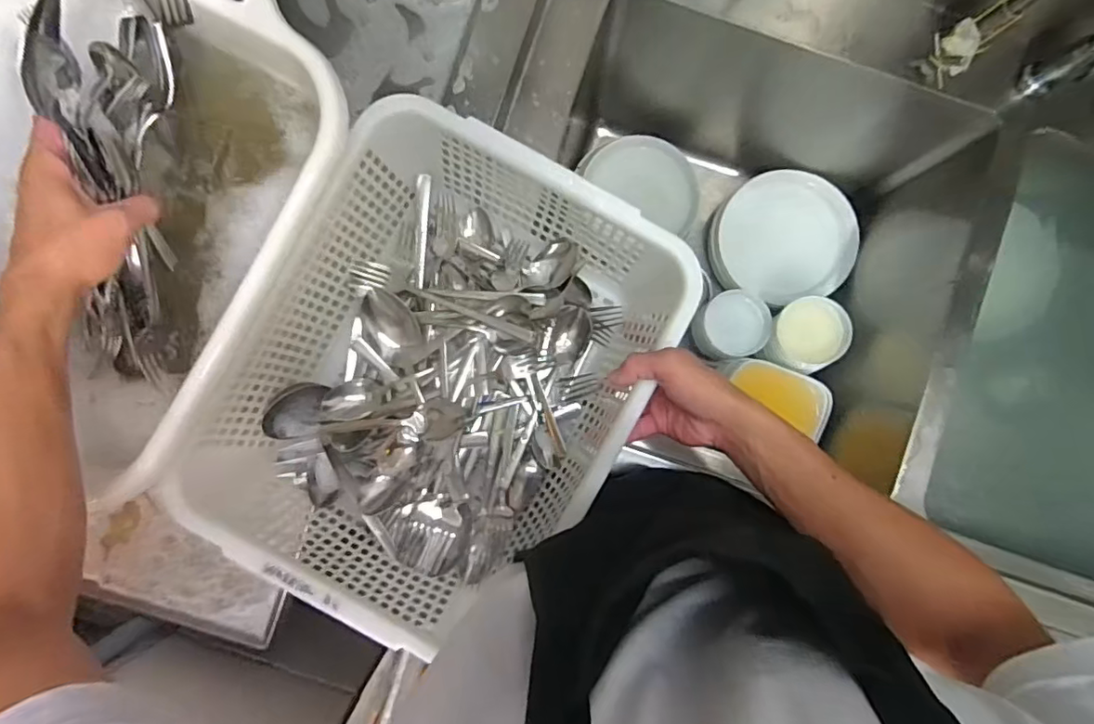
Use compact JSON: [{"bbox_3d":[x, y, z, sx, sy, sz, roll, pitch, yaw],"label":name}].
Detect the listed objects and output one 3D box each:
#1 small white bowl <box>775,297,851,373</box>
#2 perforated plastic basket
[{"bbox_3d":[0.398,-0.041,0.862,0.096,0.056,0.109,-15,88,-2],"label":"small white bowl"},{"bbox_3d":[-0.097,0.018,0.547,0.321,0.129,0.423,29,87,0],"label":"perforated plastic basket"}]

